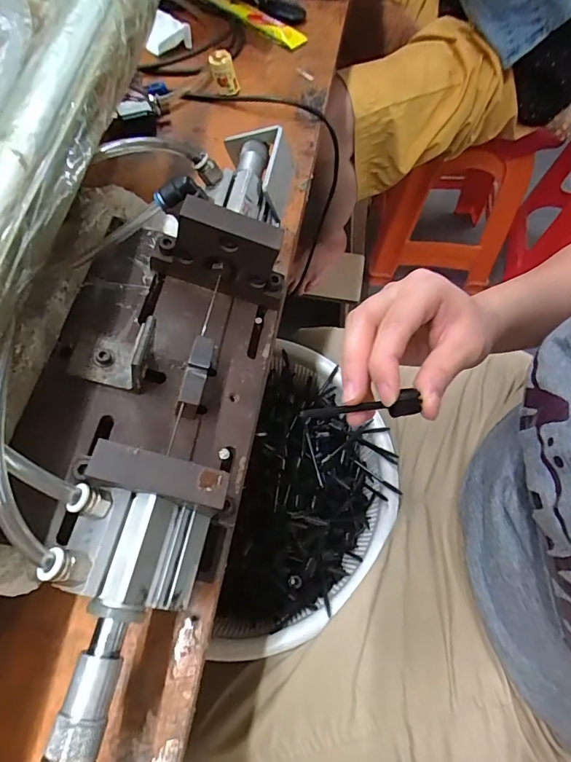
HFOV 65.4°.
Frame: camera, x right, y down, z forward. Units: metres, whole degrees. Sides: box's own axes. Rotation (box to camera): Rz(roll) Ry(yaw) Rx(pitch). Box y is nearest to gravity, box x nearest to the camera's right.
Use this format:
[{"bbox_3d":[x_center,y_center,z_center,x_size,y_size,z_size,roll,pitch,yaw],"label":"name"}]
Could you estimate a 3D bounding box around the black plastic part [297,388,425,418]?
[{"bbox_3d":[0.040,0.013,0.233,0.062,0.009,0.014,-7,64,-2],"label":"black plastic part"}]

